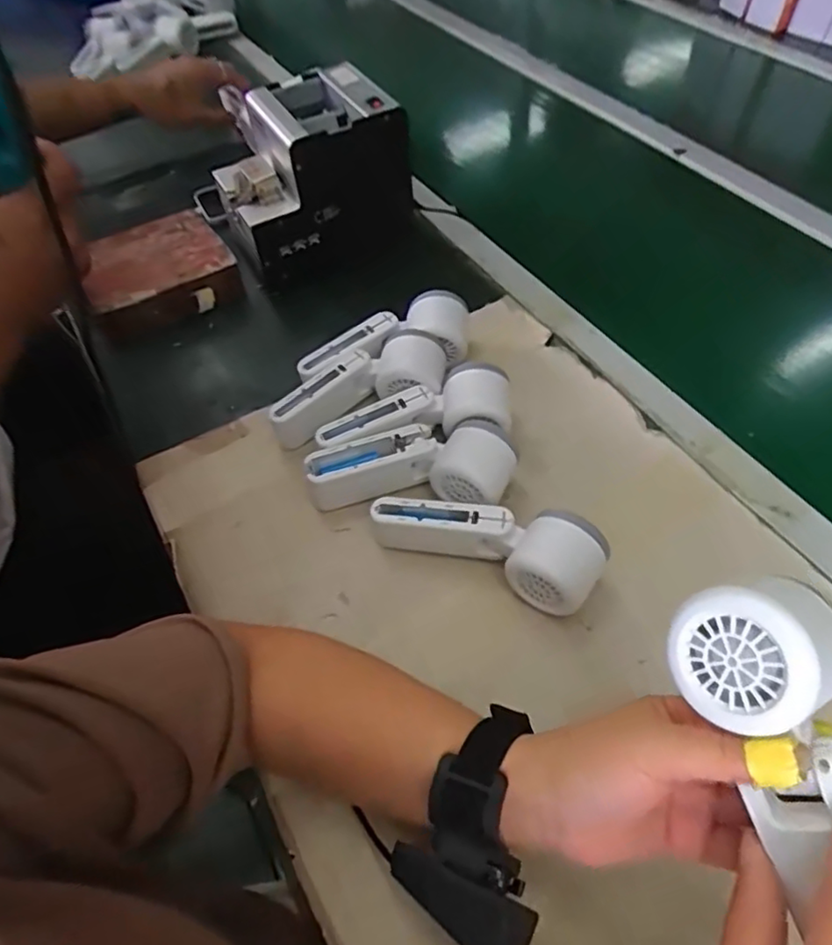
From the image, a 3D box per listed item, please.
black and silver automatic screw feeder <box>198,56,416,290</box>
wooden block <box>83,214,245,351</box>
[{"bbox_3d":[-0.112,-0.315,0.659,0.188,0.145,0.119,-22,55,-14],"label":"black and silver automatic screw feeder"},{"bbox_3d":[-0.271,-0.214,0.656,0.144,0.064,0.121,-21,55,-13],"label":"wooden block"}]

